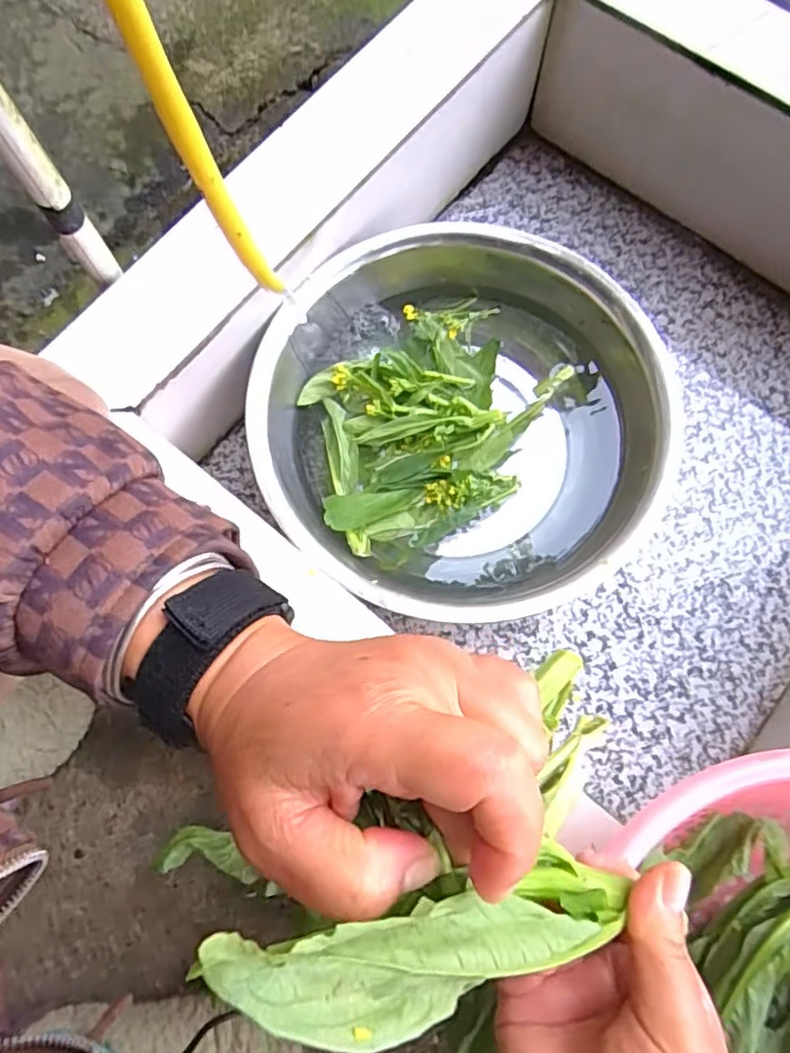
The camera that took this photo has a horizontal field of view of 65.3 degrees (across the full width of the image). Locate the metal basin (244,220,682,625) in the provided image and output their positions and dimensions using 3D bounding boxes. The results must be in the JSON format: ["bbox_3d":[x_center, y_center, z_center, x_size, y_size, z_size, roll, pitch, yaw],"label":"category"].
[{"bbox_3d":[0.061,-0.114,0.568,0.343,0.088,0.308,12,78,2],"label":"metal basin"}]

